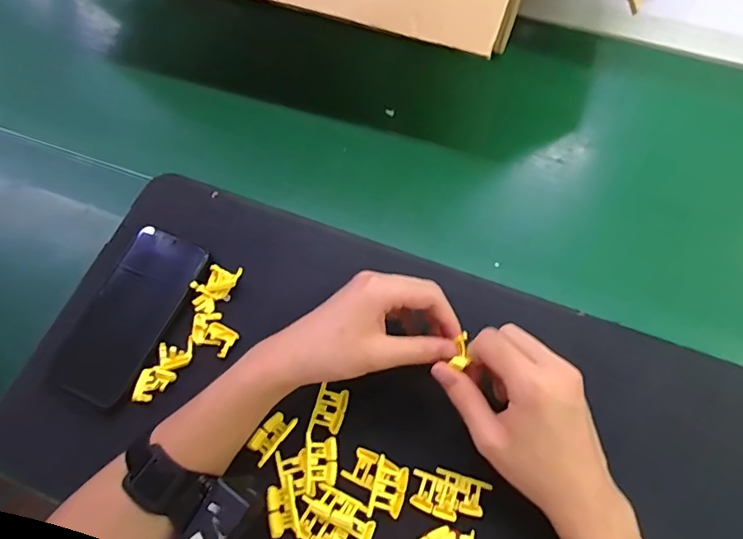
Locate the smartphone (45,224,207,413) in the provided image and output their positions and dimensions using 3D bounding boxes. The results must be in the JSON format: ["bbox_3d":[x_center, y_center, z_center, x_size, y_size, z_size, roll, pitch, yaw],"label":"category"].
[{"bbox_3d":[-0.213,0.038,0.451,0.075,0.012,0.163,17,64,8],"label":"smartphone"}]

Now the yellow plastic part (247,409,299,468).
[{"bbox_3d":[-0.081,0.135,0.410,0.022,0.016,0.042,35,68,16],"label":"yellow plastic part"}]

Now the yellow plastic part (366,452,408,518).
[{"bbox_3d":[0.014,0.170,0.392,0.026,0.009,0.041,13,64,6],"label":"yellow plastic part"}]

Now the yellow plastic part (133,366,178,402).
[{"bbox_3d":[-0.188,0.100,0.434,0.024,0.009,0.033,22,65,10],"label":"yellow plastic part"}]

